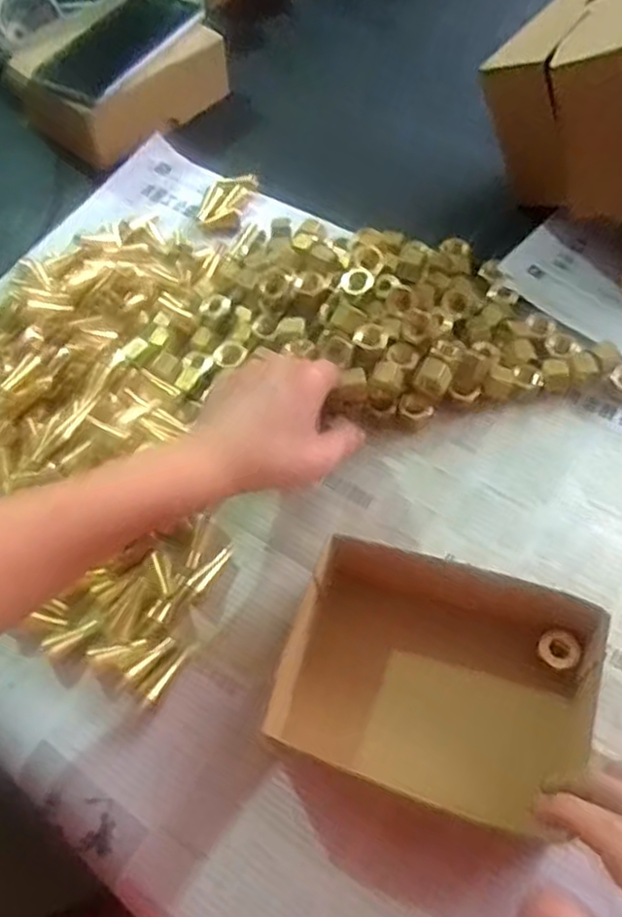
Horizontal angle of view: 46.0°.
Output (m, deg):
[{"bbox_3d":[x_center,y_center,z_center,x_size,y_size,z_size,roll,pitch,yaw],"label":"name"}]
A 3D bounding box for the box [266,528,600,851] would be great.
[{"bbox_3d":[0.071,0.122,0.410,0.167,0.046,0.124,15,64,12],"label":"box"}]

